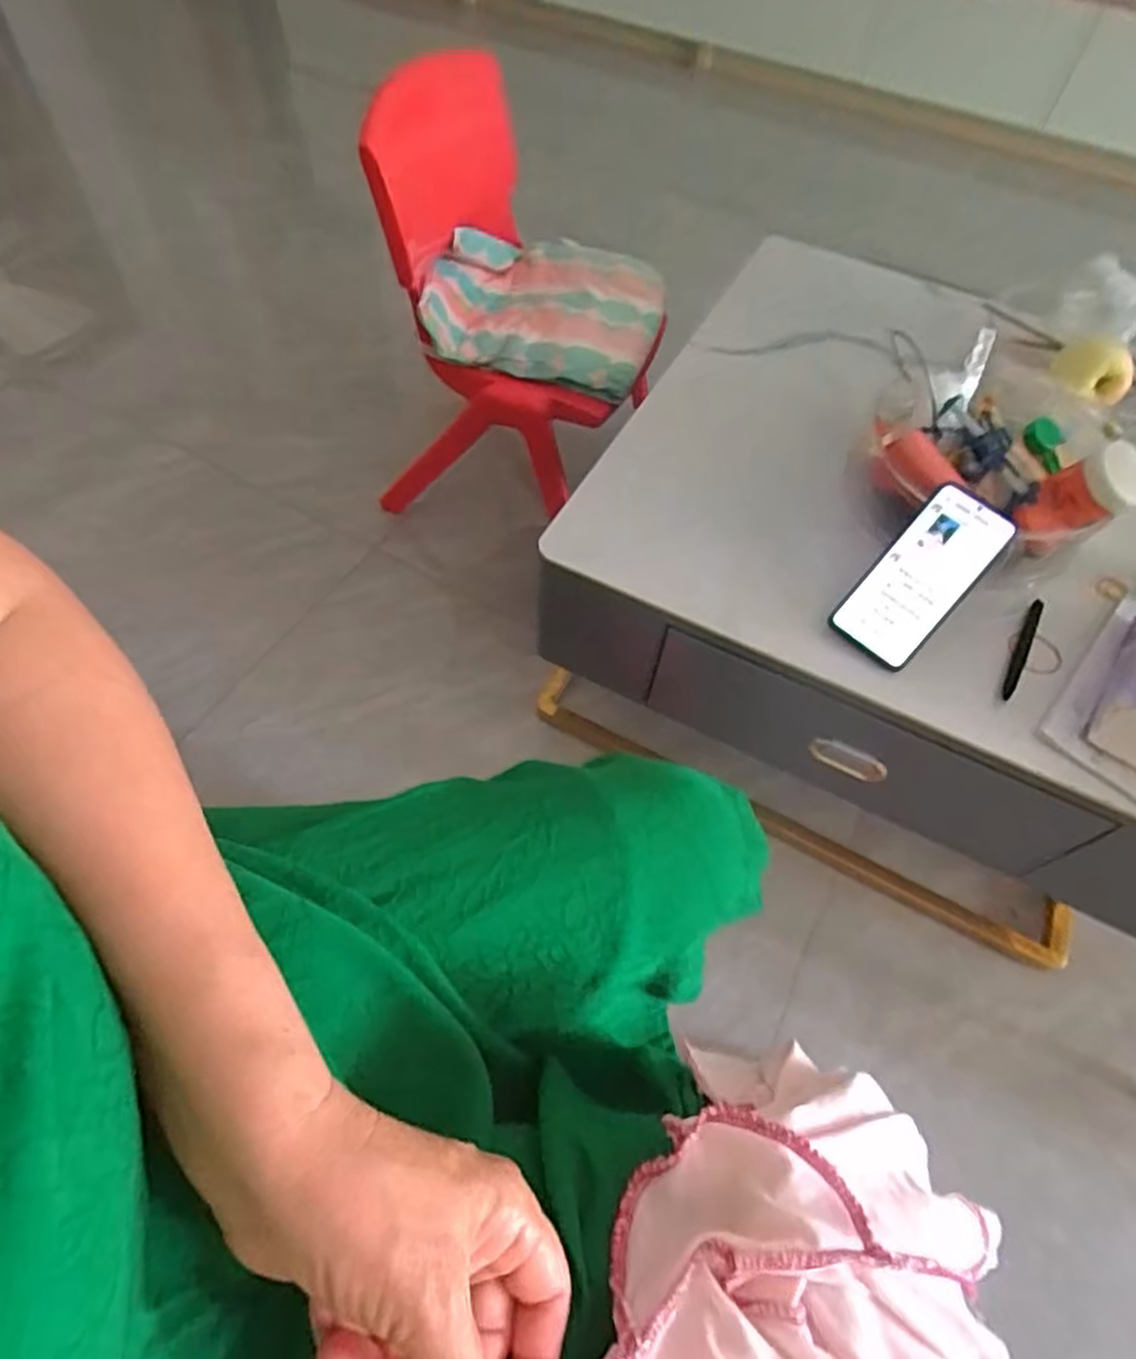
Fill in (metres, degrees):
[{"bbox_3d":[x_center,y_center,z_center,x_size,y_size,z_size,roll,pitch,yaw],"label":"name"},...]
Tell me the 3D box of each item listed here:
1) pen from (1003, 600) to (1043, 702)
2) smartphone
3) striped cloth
[{"bbox_3d":[0.413,-0.028,0.652,0.011,0.005,0.127,30,63,14],"label":"pen"},{"bbox_3d":[0.314,-0.091,0.634,0.074,0.009,0.165,39,94,9],"label":"smartphone"},{"bbox_3d":[-0.021,-0.515,0.960,0.289,0.087,0.279,9,60,2],"label":"striped cloth"}]

